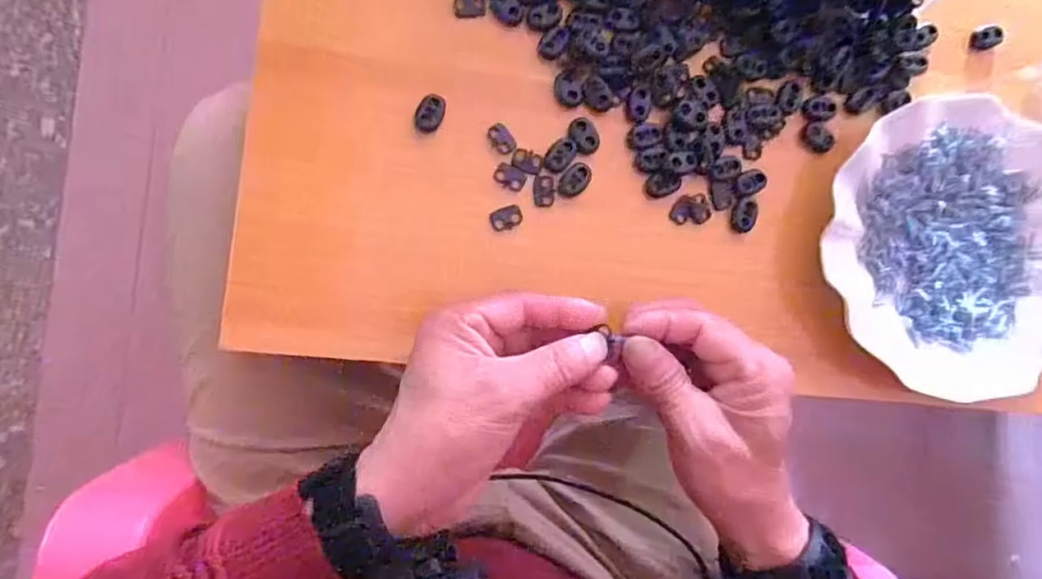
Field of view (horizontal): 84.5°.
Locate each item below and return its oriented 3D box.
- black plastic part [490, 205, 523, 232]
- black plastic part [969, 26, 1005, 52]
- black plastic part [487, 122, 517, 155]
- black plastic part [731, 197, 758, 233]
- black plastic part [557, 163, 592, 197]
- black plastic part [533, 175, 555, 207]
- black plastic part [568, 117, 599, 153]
[{"bbox_3d":[-0.008,-0.042,0.333,0.018,0.004,0.013,-21,90,-9],"label":"black plastic part"},{"bbox_3d":[0.313,-0.169,0.387,0.014,0.015,0.015,1,87,-9],"label":"black plastic part"},{"bbox_3d":[-0.011,-0.088,0.335,0.012,0.004,0.019,-37,93,-9],"label":"black plastic part"},{"bbox_3d":[0.137,-0.046,0.352,0.014,0.005,0.021,15,85,-8],"label":"black plastic part"},{"bbox_3d":[0.032,-0.065,0.338,0.015,0.004,0.022,40,82,-5],"label":"black plastic part"},{"bbox_3d":[0.014,-0.058,0.336,0.012,0.004,0.019,-2,87,-9],"label":"black plastic part"},{"bbox_3d":[0.038,-0.092,0.341,0.016,0.004,0.022,-29,91,-9],"label":"black plastic part"}]

